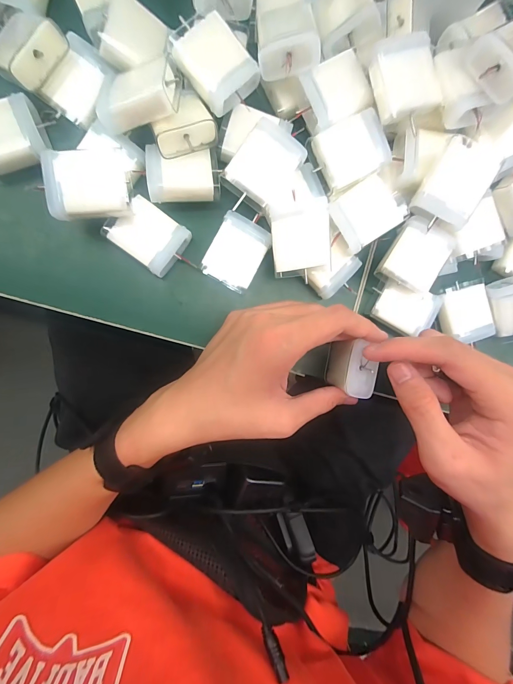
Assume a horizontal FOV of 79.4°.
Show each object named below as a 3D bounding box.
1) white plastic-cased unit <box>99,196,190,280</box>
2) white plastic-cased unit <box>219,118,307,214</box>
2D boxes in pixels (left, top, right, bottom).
[{"bbox_3d":[-0.080,-0.079,0.235,0.052,0.022,0.040,37,86,-7],"label":"white plastic-cased unit"},{"bbox_3d":[0.006,-0.127,0.224,0.040,0.021,0.050,36,86,-7],"label":"white plastic-cased unit"}]

